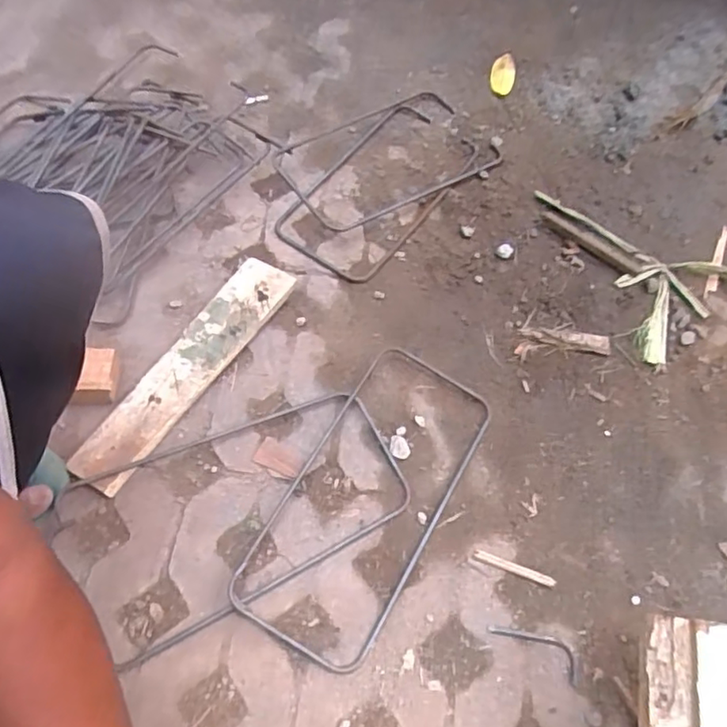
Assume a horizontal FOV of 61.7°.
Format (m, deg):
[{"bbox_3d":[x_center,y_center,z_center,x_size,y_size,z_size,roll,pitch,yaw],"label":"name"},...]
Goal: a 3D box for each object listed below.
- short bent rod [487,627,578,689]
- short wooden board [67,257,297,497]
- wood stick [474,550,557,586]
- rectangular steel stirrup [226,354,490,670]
[{"bbox_3d":[0.177,0.286,0.621,0.098,0.004,0.032,30,64,13],"label":"short bent rod"},{"bbox_3d":[-0.211,0.005,0.741,0.070,0.026,0.344,30,64,13],"label":"short wooden board"},{"bbox_3d":[0.163,0.221,0.658,0.089,0.004,0.011,19,62,7],"label":"wood stick"},{"bbox_3d":[0.007,0.142,0.682,0.162,0.015,0.360,30,62,9],"label":"rectangular steel stirrup"}]

